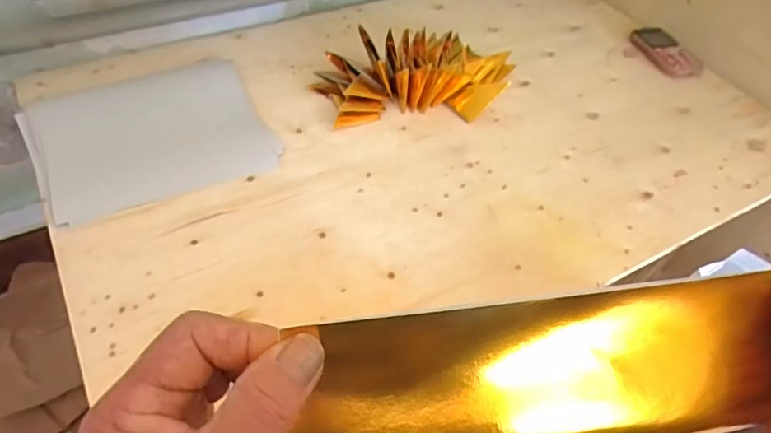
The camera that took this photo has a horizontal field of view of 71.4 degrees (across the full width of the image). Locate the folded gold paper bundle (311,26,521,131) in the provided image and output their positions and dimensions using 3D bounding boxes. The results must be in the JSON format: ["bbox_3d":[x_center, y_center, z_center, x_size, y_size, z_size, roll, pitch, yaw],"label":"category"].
[{"bbox_3d":[0.054,-0.203,0.763,0.294,0.062,0.161,-11,51,-16],"label":"folded gold paper bundle"}]

